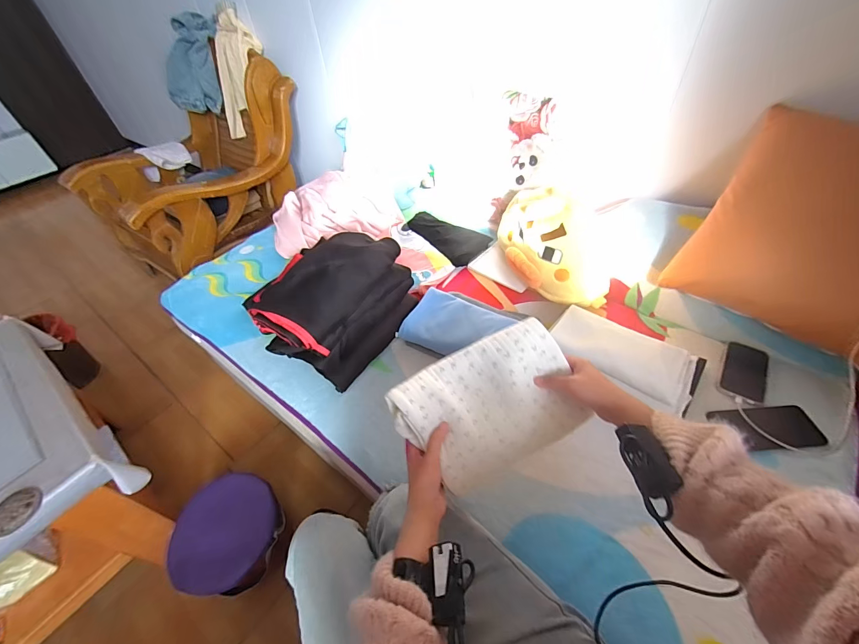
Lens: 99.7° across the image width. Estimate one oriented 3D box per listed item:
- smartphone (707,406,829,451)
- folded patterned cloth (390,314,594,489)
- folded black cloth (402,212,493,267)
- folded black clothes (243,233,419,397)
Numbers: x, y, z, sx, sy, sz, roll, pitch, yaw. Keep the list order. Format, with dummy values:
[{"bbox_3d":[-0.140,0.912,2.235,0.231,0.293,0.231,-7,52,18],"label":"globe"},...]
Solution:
[{"bbox_3d":[0.606,0.192,0.656,0.159,0.015,0.074,-7,51,12],"label":"smartphone"},{"bbox_3d":[0.088,0.118,0.530,0.257,0.043,0.180,-26,74,-8],"label":"folded patterned cloth"},{"bbox_3d":[0.049,-0.260,1.080,0.230,0.065,0.161,28,55,28],"label":"folded black cloth"},{"bbox_3d":[-0.196,-0.036,0.793,0.202,0.199,0.294,20,52,23],"label":"folded black clothes"}]

